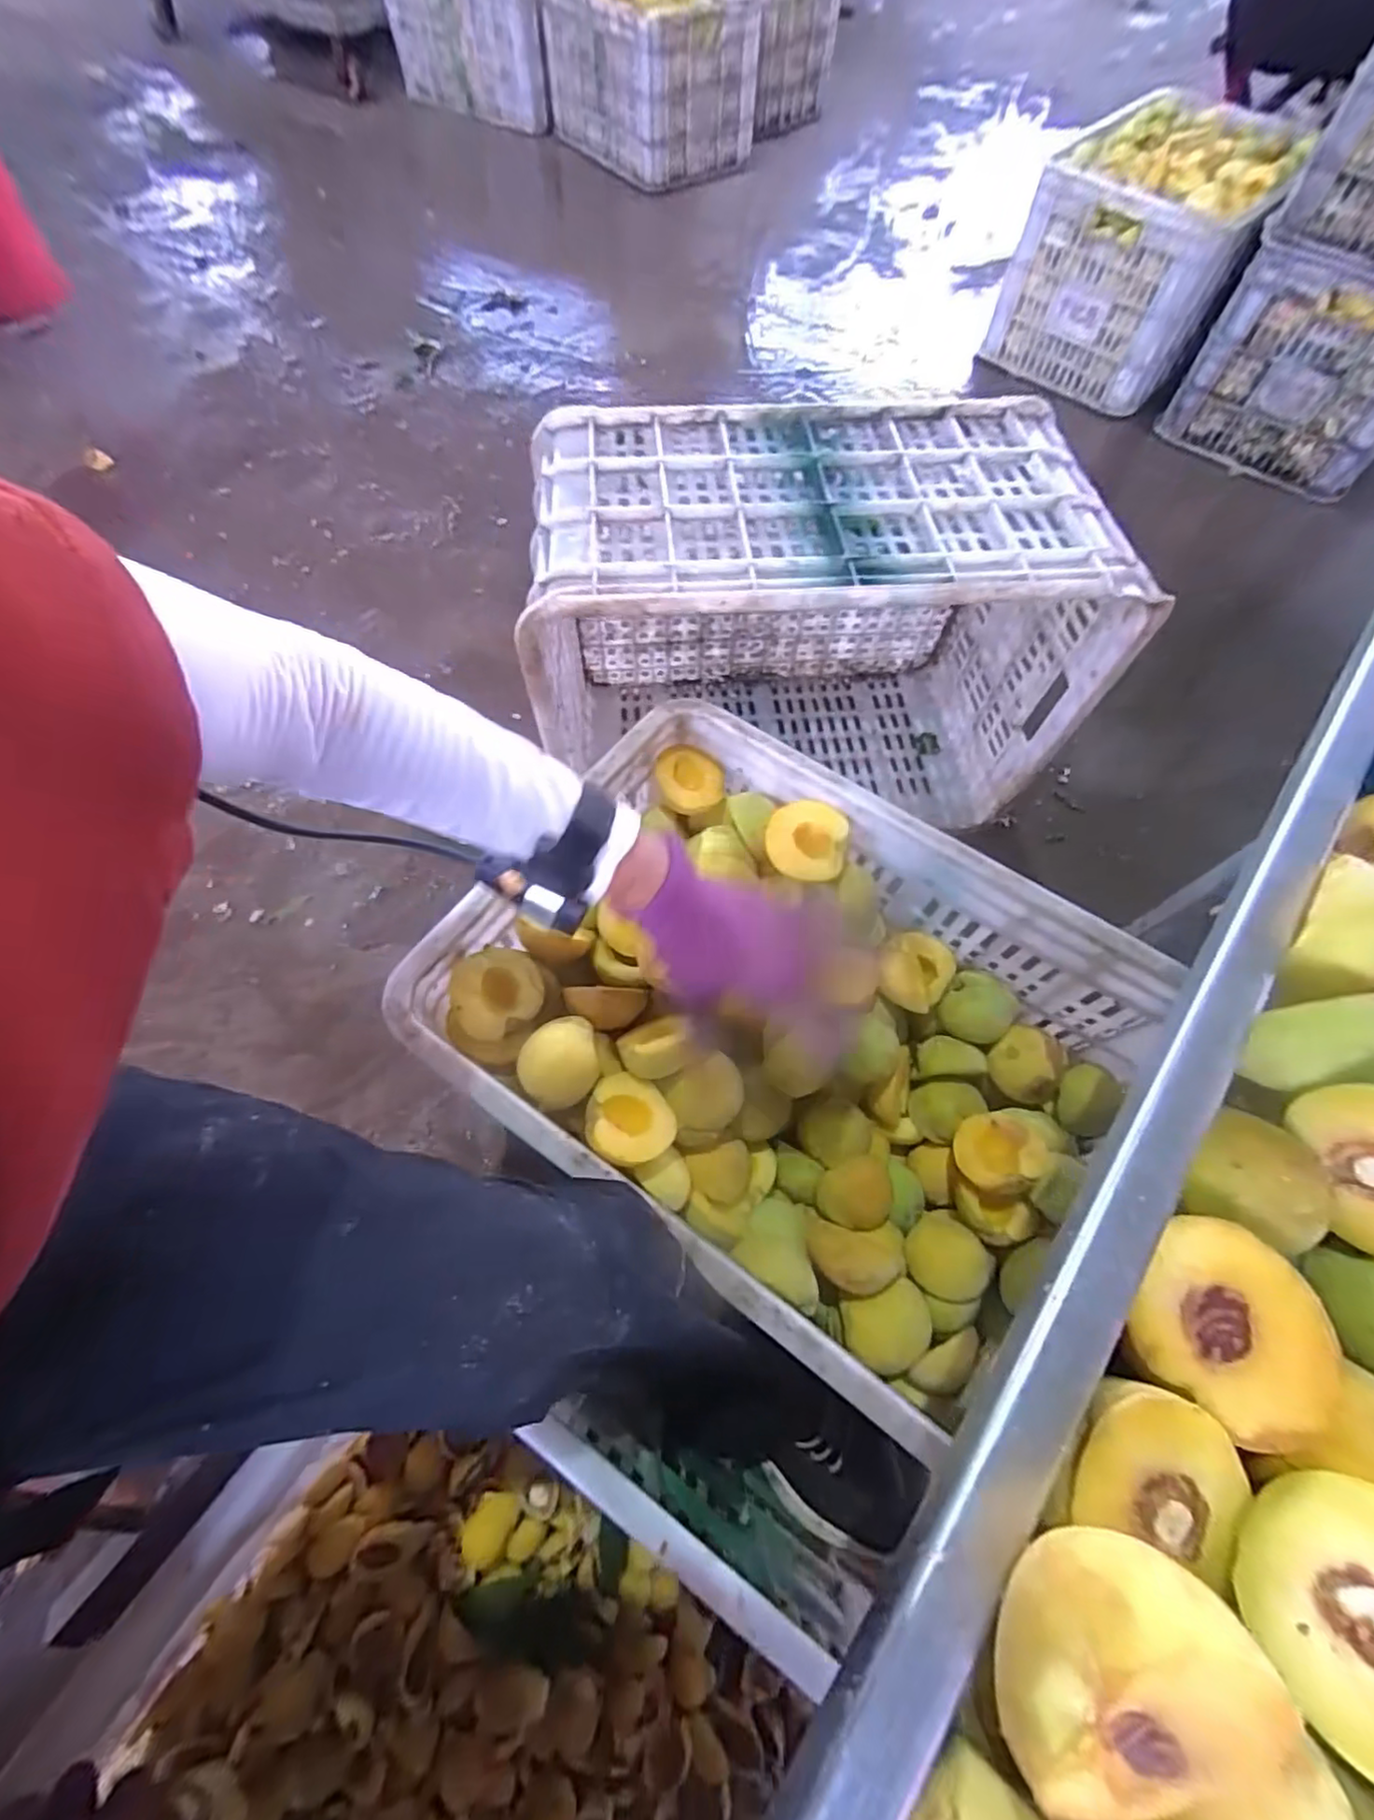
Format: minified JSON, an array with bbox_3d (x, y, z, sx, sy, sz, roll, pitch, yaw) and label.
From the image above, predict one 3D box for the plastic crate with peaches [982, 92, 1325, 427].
[{"bbox_3d":[0.865,-1.274,1.227,0.368,0.292,0.469,31,69,12],"label":"plastic crate with peaches"}]

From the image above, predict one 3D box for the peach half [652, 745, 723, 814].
[{"bbox_3d":[0.001,-0.112,0.560,0.058,0.029,0.060,1,66,-1],"label":"peach half"}]

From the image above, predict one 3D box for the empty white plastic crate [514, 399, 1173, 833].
[{"bbox_3d":[0.121,-0.287,0.692,0.513,0.356,0.276,-4,66,-3],"label":"empty white plastic crate"}]

